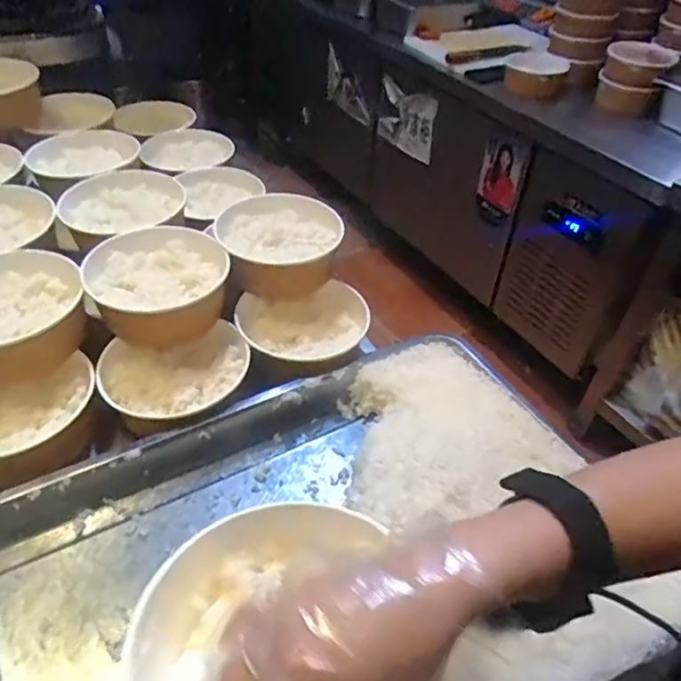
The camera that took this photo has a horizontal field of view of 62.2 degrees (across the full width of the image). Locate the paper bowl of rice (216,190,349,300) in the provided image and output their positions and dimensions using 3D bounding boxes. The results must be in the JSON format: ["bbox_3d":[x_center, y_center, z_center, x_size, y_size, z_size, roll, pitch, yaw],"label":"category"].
[{"bbox_3d":[-0.077,-0.125,0.728,0.155,0.061,0.147,1,43,-1],"label":"paper bowl of rice"}]

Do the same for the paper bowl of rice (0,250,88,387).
[{"bbox_3d":[-0.363,-0.028,0.624,0.154,0.071,0.139,-28,51,-29],"label":"paper bowl of rice"}]

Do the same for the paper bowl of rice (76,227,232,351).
[{"bbox_3d":[-0.213,-0.067,0.664,0.154,0.063,0.150,1,43,-1],"label":"paper bowl of rice"}]

